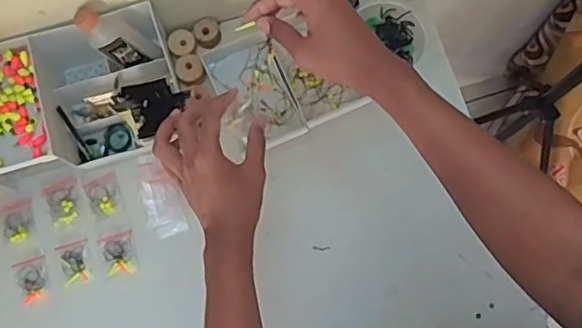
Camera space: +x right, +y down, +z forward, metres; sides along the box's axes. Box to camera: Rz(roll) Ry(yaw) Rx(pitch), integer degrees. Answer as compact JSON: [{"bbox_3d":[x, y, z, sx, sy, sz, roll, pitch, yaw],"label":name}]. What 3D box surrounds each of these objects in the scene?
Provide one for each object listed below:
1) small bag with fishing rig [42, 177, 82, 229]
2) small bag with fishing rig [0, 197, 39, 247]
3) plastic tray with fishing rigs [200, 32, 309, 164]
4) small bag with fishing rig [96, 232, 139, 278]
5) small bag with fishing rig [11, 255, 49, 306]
[{"bbox_3d":[-0.270,0.046,0.717,0.041,0.004,0.056,-23,78,-3],"label":"small bag with fishing rig"},{"bbox_3d":[-0.329,0.070,0.725,0.037,0.005,0.054,-19,78,-3],"label":"small bag with fishing rig"},{"bbox_3d":[-0.049,-0.085,0.742,0.095,0.028,0.142,-21,78,-3],"label":"plastic tray with fishing rigs"},{"bbox_3d":[-0.202,0.106,0.703,0.040,0.004,0.048,-13,78,-1],"label":"small bag with fishing rig"},{"bbox_3d":[-0.299,0.134,0.700,0.038,0.004,0.049,-24,78,-4],"label":"small bag with fishing rig"}]

